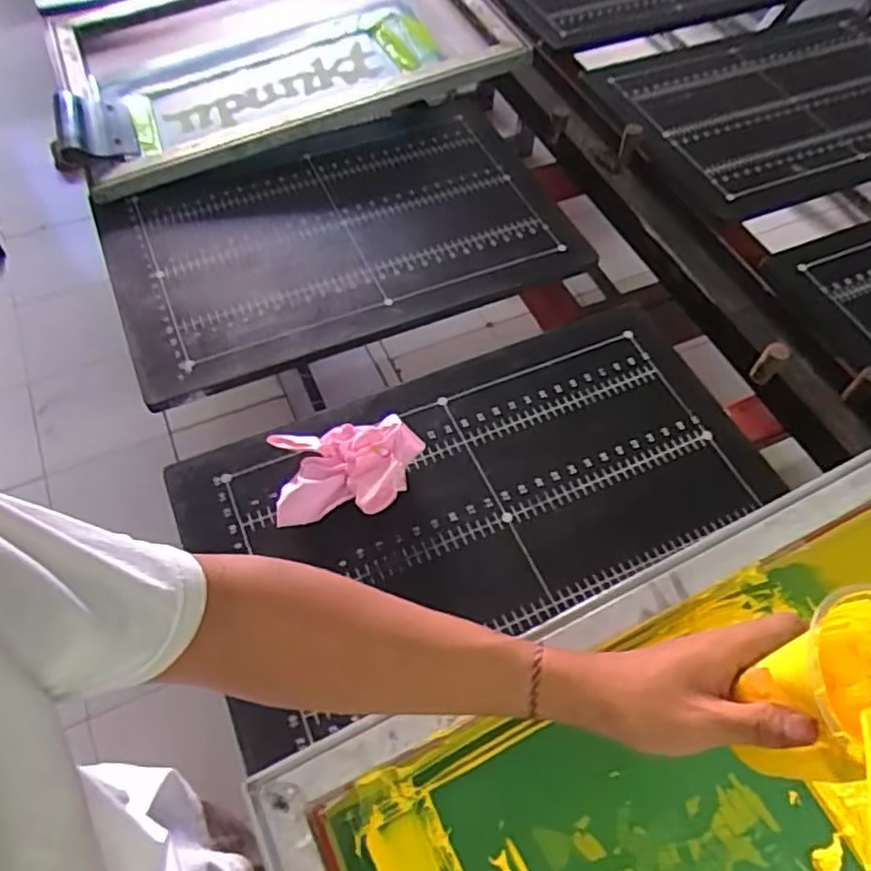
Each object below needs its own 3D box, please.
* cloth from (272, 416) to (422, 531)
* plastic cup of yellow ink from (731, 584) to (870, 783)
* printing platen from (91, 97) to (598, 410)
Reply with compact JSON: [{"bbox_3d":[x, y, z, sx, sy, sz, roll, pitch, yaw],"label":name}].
[{"bbox_3d":[-0.093,0.034,0.706,0.156,0.056,0.105,-5,58,-1],"label":"cloth"},{"bbox_3d":[0.210,0.132,0.342,0.086,0.098,0.079,-1,58,1],"label":"plastic cup of yellow ink"},{"bbox_3d":[-0.132,-0.284,0.936,0.603,0.020,0.404,-21,60,-11],"label":"printing platen"}]

